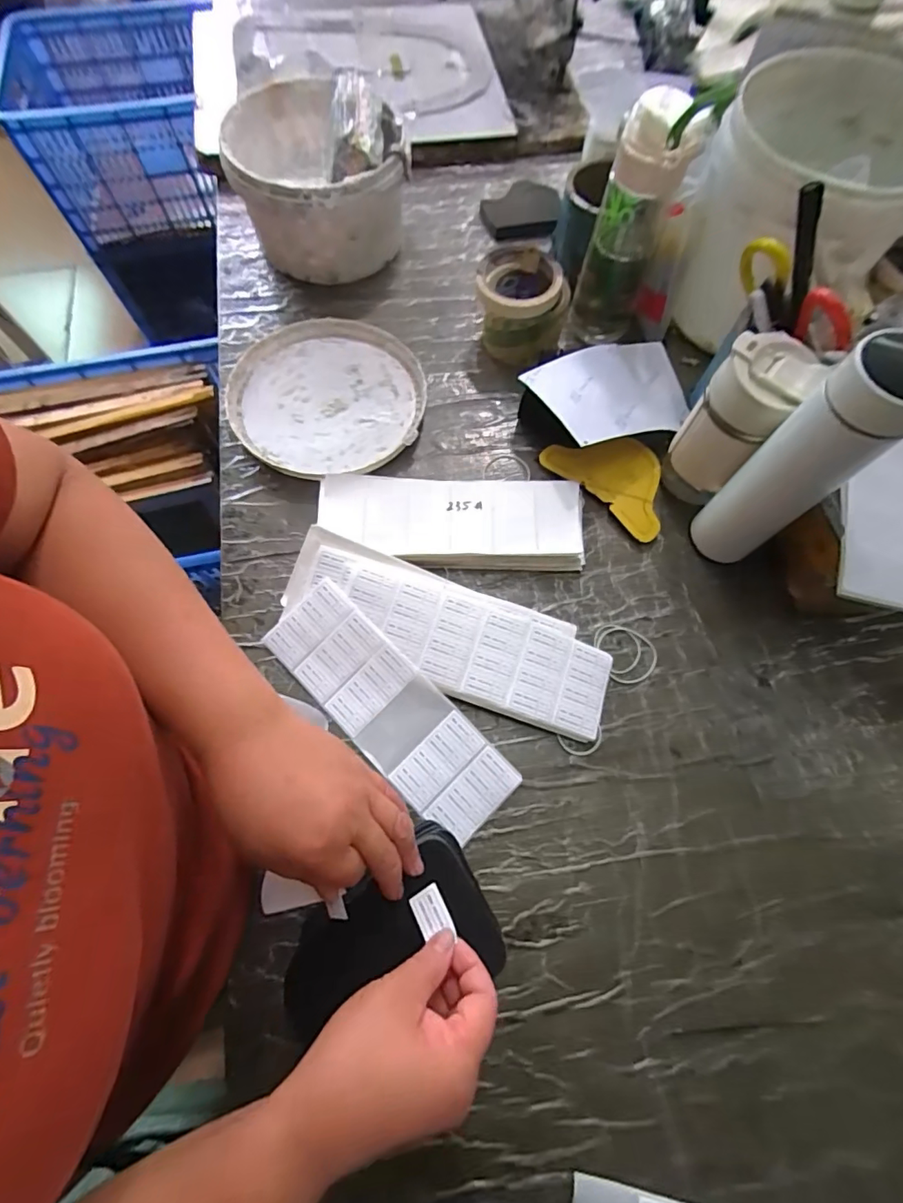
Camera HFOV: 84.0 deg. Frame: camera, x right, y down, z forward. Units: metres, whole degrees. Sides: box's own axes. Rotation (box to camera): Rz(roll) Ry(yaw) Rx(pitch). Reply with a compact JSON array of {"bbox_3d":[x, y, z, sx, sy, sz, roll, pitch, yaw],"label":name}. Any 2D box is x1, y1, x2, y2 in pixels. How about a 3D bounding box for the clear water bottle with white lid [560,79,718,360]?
[{"bbox_3d":[0.183,-0.382,0.530,0.073,0.239,0.072,20,70,6],"label":"clear water bottle with white lid"}]

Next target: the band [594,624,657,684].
[{"bbox_3d":[0.168,0.047,0.481,0.055,0.006,0.059,0,69,-1],"label":"band"}]

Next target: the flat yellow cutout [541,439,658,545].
[{"bbox_3d":[0.180,-0.138,0.541,0.143,0.008,0.091,43,75,15],"label":"flat yellow cutout"}]

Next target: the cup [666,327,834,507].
[{"bbox_3d":[0.263,-0.165,0.472,0.064,0.153,0.069,0,69,-1],"label":"cup"}]

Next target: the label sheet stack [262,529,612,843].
[{"bbox_3d":[-0.006,0.028,0.469,0.312,0.028,0.101,20,70,6],"label":"label sheet stack"}]

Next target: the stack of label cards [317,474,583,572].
[{"bbox_3d":[0.000,-0.081,0.507,0.257,0.026,0.089,2,69,0],"label":"stack of label cards"}]

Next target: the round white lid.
[{"bbox_3d":[-0.138,-0.230,0.564,0.206,0.021,0.205,0,69,-1],"label":"round white lid"}]

